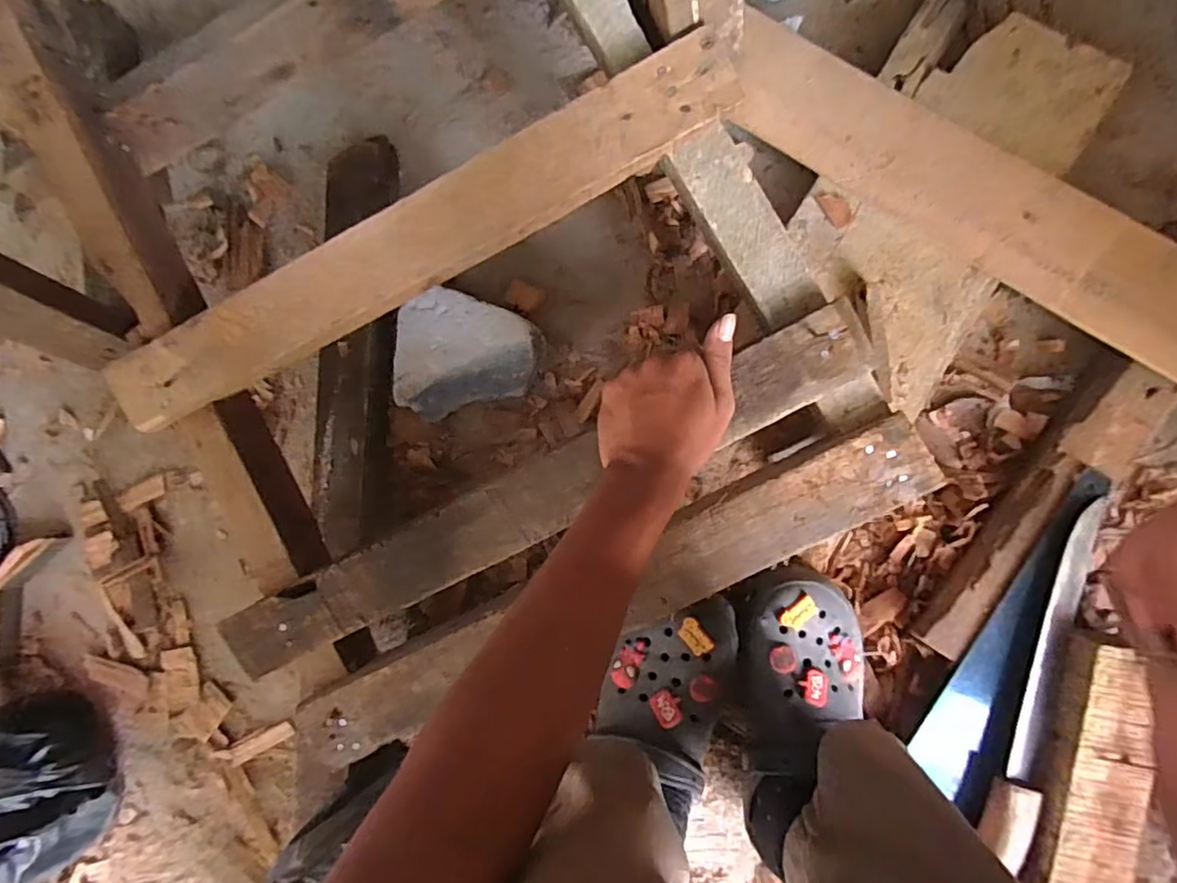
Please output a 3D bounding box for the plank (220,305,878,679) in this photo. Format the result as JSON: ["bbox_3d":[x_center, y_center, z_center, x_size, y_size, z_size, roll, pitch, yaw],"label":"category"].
[{"bbox_3d":[-0.041,0.047,0.455,0.542,0.024,0.059,-27,82,6],"label":"plank"}]

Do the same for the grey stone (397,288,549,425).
[{"bbox_3d":[-0.120,-0.093,0.584,0.146,0.070,0.109,-16,84,7],"label":"grey stone"}]

